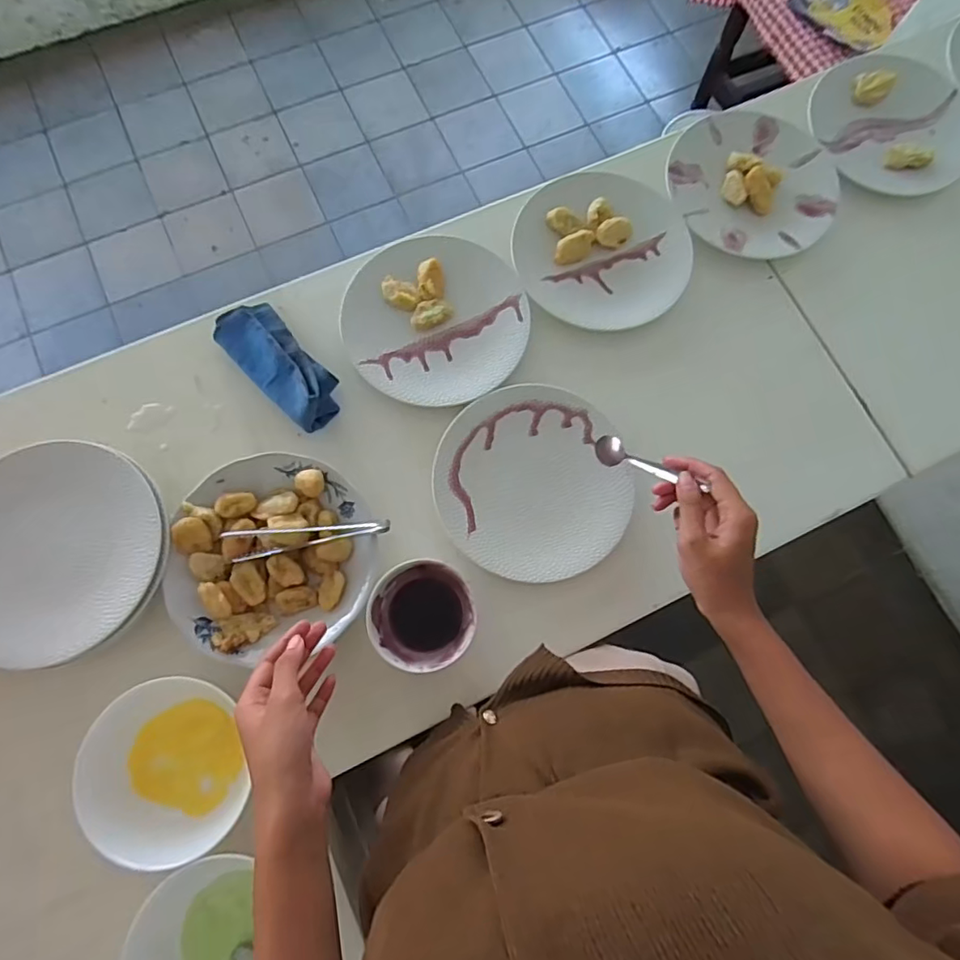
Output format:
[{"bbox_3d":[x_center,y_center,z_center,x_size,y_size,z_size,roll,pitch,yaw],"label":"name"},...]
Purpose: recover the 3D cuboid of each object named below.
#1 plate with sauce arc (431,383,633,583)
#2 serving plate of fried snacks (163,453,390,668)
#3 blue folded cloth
[{"bbox_3d":[0.054,-0.001,0.576,0.198,0.013,0.201,0,77,0],"label":"plate with sauce arc"},{"bbox_3d":[-0.196,0.071,0.536,0.192,0.048,0.188,0,77,0],"label":"serving plate of fried snacks"},{"bbox_3d":[-0.216,-0.127,0.581,0.065,0.043,0.159,-41,81,-10],"label":"blue folded cloth"}]

